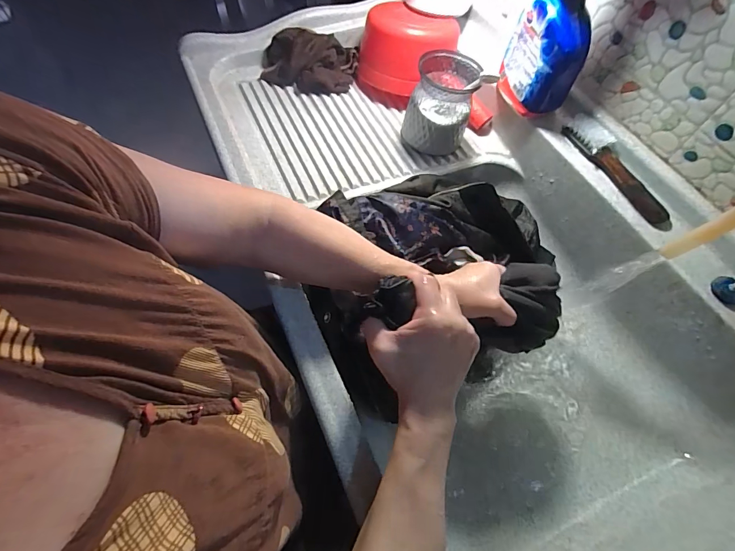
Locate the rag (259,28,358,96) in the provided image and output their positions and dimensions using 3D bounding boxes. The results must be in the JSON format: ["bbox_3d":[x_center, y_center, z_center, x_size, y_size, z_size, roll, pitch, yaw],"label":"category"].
[{"bbox_3d":[-0.108,-0.392,0.679,0.165,0.070,0.112,19,62,8],"label":"rag"}]

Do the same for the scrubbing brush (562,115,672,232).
[{"bbox_3d":[0.362,-0.152,0.532,0.039,0.034,0.207,-21,64,-13],"label":"scrubbing brush"}]

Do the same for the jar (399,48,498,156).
[{"bbox_3d":[0.120,-0.279,0.606,0.114,0.119,0.105,6,61,1],"label":"jar"}]

